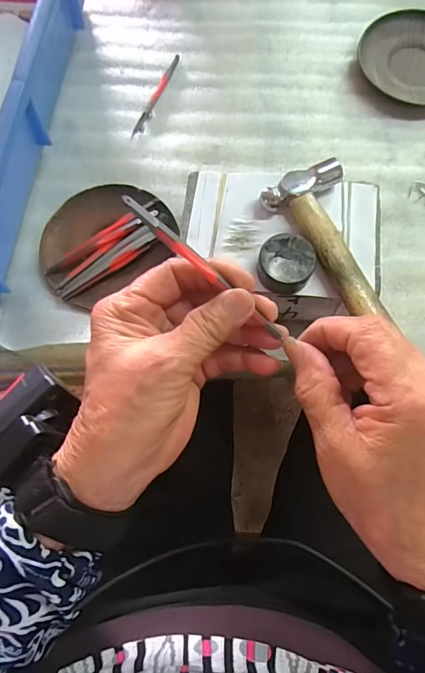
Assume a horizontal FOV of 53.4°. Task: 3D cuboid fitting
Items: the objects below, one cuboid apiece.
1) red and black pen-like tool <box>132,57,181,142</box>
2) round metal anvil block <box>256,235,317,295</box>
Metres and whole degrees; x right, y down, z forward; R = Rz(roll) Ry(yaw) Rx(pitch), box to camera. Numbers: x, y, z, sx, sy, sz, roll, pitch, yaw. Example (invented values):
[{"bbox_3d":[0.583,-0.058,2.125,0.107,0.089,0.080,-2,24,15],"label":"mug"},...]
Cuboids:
[{"bbox_3d":[-0.055,-0.237,0.415,0.009,0.004,0.109,21,74,5],"label":"red and black pen-like tool"},{"bbox_3d":[0.050,-0.049,0.291,0.036,0.022,0.036,14,73,5],"label":"round metal anvil block"}]

